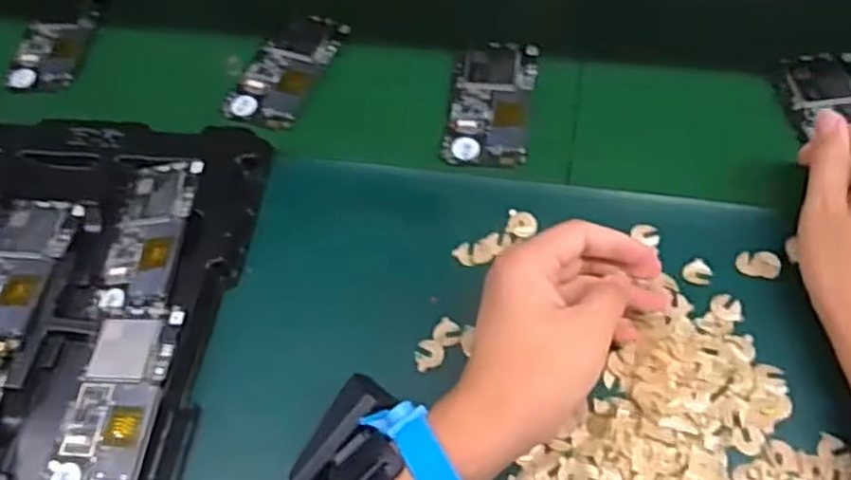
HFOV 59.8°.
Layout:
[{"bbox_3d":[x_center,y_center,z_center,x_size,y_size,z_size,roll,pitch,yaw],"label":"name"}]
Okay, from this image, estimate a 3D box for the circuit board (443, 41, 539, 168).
[{"bbox_3d":[0.052,-0.110,0.582,0.063,0.005,0.121,7,58,7],"label":"circuit board"}]

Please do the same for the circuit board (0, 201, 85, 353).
[{"bbox_3d":[-0.291,0.021,0.520,0.061,0.006,0.121,6,58,6],"label":"circuit board"}]

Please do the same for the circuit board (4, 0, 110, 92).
[{"bbox_3d":[-0.334,-0.185,0.675,0.070,0.013,0.126,-2,58,2],"label":"circuit board"}]

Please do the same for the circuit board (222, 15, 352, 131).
[{"bbox_3d":[-0.116,-0.143,0.624,0.065,0.009,0.122,16,60,13],"label":"circuit board"}]

